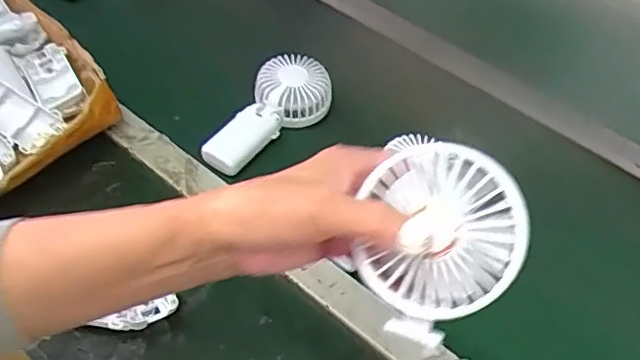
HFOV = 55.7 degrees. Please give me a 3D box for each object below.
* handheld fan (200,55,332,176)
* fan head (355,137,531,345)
[{"bbox_3d":[-0.061,-0.074,0.689,0.083,0.044,0.179,33,65,22],"label":"handheld fan"},{"bbox_3d":[0.063,0.034,0.315,0.080,0.030,0.103,11,90,24],"label":"fan head"}]

